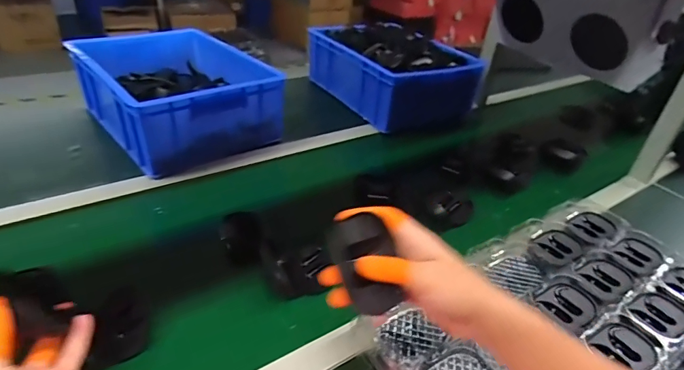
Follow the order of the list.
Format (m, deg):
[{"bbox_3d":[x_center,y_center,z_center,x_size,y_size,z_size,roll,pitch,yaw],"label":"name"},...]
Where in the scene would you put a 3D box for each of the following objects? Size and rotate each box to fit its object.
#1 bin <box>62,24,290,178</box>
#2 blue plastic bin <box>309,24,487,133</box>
[{"bbox_3d":[-0.354,-0.199,0.906,0.299,0.142,0.389,-24,44,-36],"label":"bin"},{"bbox_3d":[0.165,-0.304,1.137,0.334,0.157,0.359,-16,40,-29],"label":"blue plastic bin"}]

